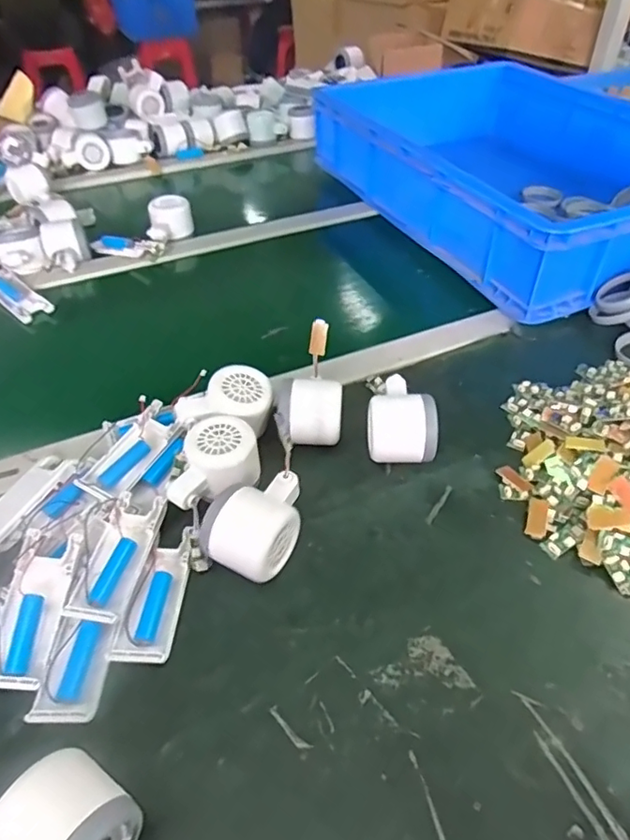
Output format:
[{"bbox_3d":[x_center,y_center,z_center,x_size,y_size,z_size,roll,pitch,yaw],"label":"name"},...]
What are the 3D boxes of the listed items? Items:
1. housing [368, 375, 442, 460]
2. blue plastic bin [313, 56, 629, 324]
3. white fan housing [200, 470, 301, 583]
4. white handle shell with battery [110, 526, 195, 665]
[{"bbox_3d":[0.076,0.002,0.495,0.060,0.055,0.073,2,44,3],"label":"housing"},{"bbox_3d":[0.302,-0.379,0.821,0.411,0.114,0.590,-18,47,-17],"label":"blue plastic bin"},{"bbox_3d":[-0.042,0.079,0.416,0.052,0.061,0.083,23,49,23],"label":"white fan housing"},{"bbox_3d":[-0.114,0.126,0.402,0.037,0.020,0.094,3,44,4],"label":"white handle shell with battery"}]

